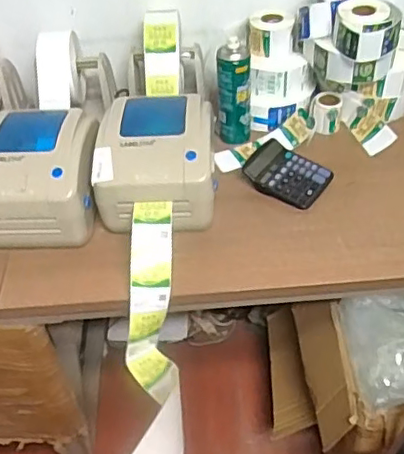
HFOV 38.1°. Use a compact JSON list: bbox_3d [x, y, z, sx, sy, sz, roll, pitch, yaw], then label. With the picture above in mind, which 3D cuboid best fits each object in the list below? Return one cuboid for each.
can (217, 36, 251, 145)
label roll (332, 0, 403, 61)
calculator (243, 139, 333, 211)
[{"bbox_3d":[0.065,-0.267,1.169,0.064,0.210,0.057,0,45,4],"label":"can"},{"bbox_3d":[0.307,-0.367,1.090,0.118,0.075,0.105,7,46,11],"label":"label roll"},{"bbox_3d":[0.160,-0.099,1.124,0.152,0.040,0.122,26,52,27],"label":"calculator"}]

